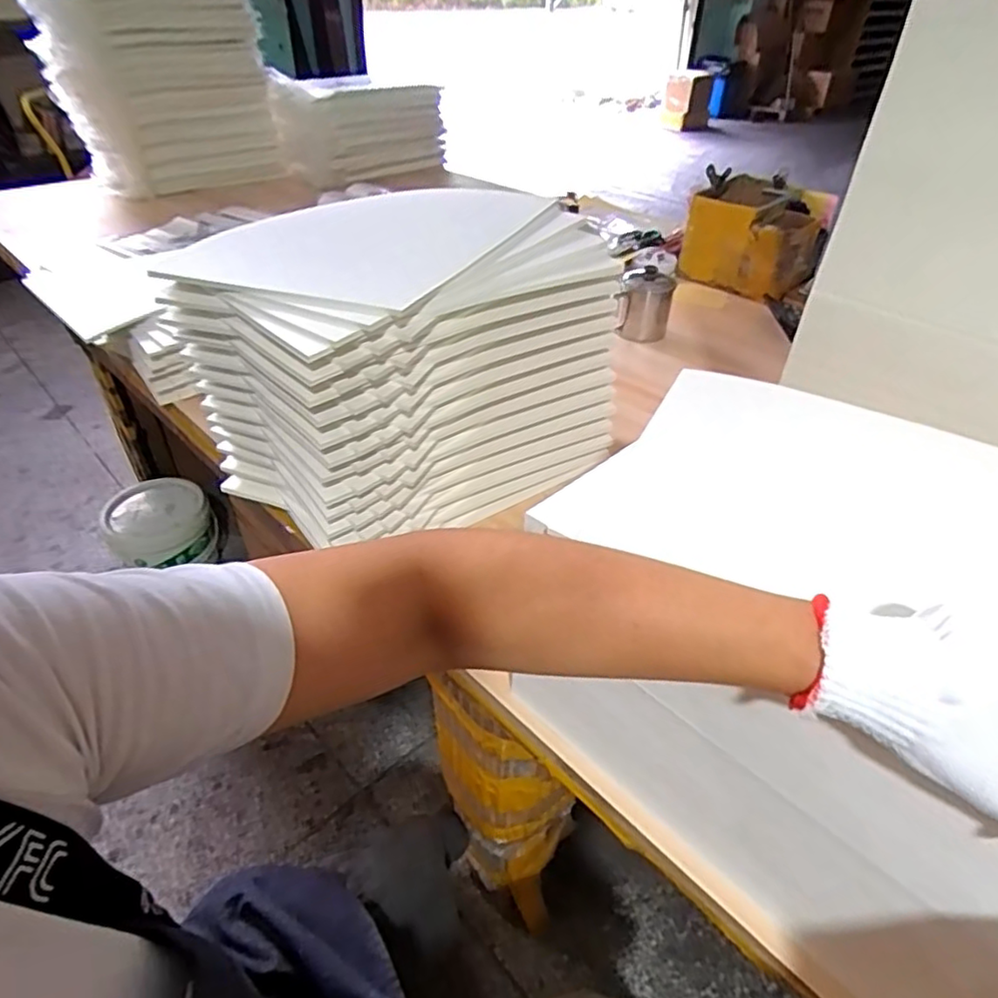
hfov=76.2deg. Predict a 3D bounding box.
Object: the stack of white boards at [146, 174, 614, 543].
[{"bbox_3d":[-0.090,-0.146,0.687,0.312,0.253,0.368,25,45,26],"label":"stack of white boards"}]

